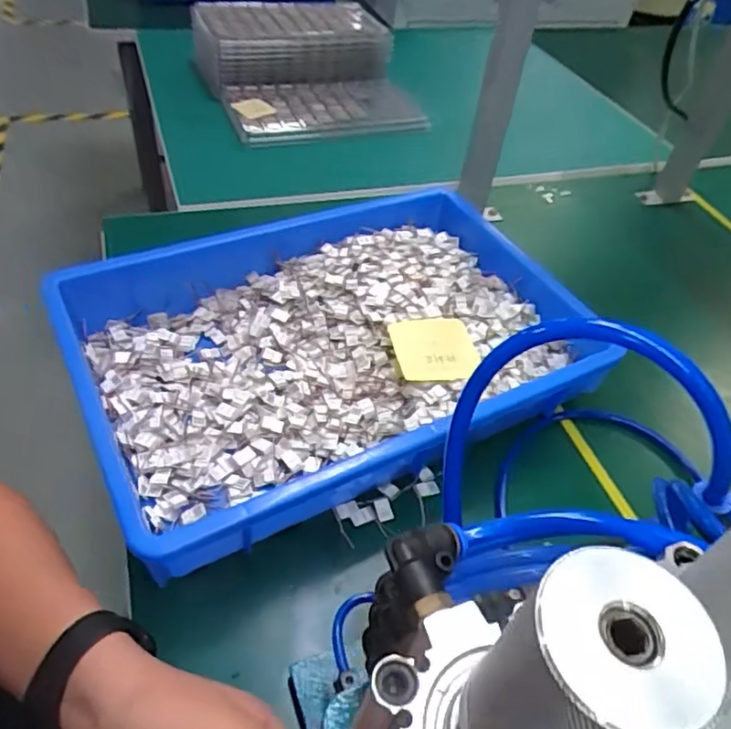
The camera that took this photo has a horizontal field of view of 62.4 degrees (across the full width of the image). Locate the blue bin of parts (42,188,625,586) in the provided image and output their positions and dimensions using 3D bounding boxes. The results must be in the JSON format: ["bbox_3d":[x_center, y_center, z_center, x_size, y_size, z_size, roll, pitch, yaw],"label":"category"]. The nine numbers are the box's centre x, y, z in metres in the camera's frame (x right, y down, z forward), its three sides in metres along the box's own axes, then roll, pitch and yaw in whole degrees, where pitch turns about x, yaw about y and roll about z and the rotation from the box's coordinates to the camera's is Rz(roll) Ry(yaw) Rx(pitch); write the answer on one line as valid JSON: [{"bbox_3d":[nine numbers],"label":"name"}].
[{"bbox_3d":[-0.026,-0.021,0.569,0.450,0.090,0.303,-23,54,-25],"label":"blue bin of parts"}]

